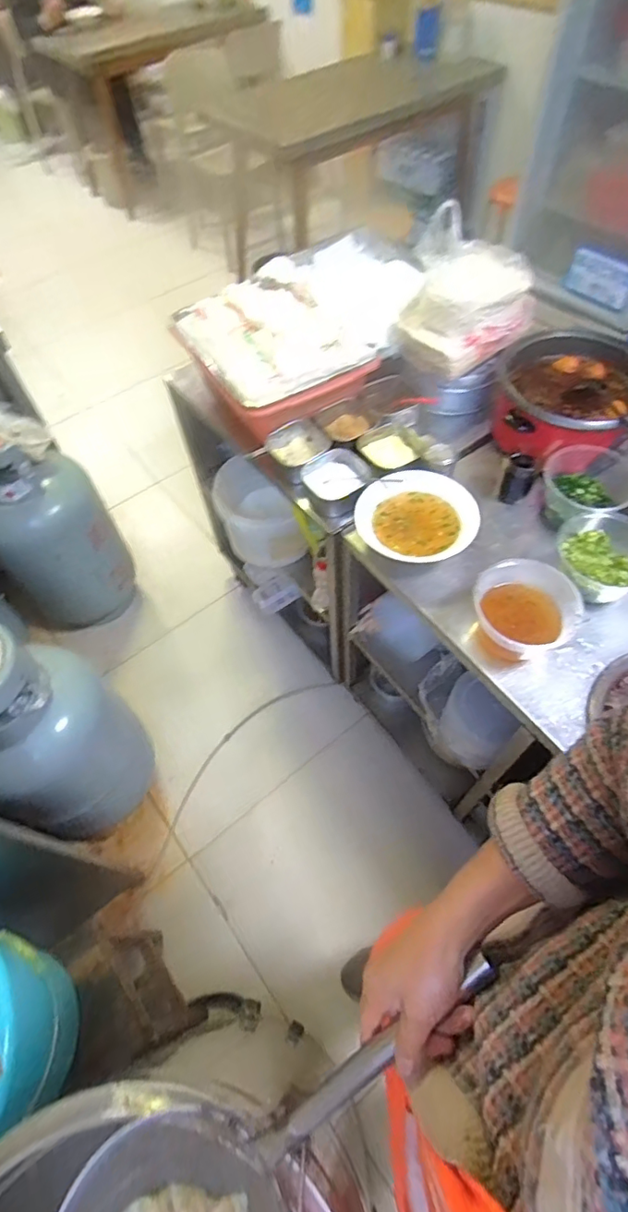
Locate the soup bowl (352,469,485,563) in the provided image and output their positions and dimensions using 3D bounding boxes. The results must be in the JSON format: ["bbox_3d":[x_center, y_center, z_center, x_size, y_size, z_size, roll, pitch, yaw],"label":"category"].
[{"bbox_3d":[0.165,-0.138,0.873,0.191,0.056,0.176,-3,58,1],"label":"soup bowl"}]

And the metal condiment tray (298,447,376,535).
[{"bbox_3d":[0.044,-0.208,0.945,0.115,0.073,0.129,-30,61,-15],"label":"metal condiment tray"}]

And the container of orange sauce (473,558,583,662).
[{"bbox_3d":[0.297,0.005,0.769,0.141,0.082,0.125,2,58,4],"label":"container of orange sauce"}]

